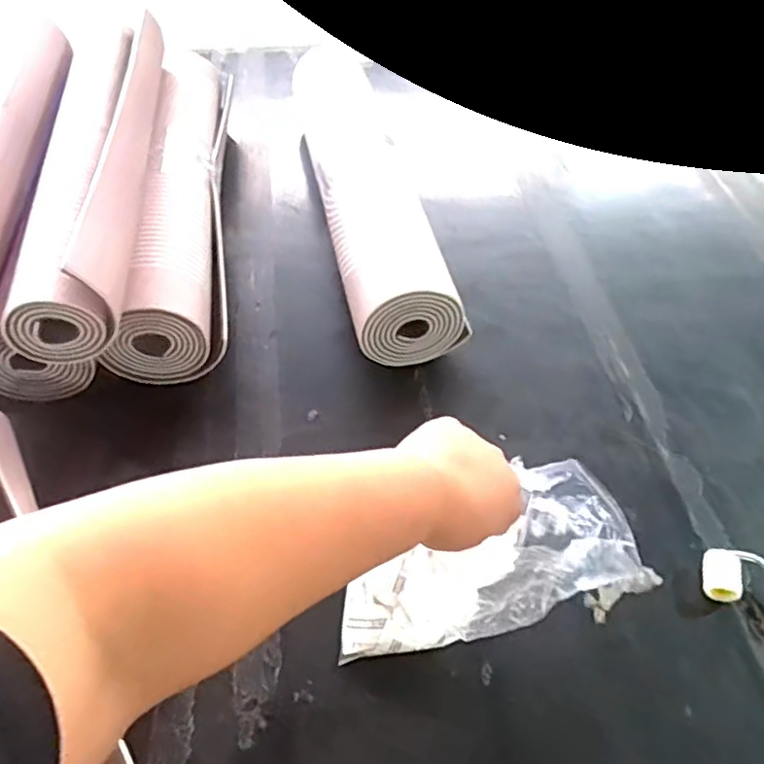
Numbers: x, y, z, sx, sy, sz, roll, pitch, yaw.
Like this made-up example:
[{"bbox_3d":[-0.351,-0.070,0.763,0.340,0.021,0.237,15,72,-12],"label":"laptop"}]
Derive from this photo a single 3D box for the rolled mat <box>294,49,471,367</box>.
[{"bbox_3d":[-0.018,-0.232,0.746,0.113,0.091,0.506,-7,51,-9],"label":"rolled mat"}]

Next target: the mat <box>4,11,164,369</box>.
[{"bbox_3d":[-0.268,-0.217,0.606,0.080,0.081,0.443,-5,51,-7],"label":"mat"}]

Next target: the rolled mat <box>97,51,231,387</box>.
[{"bbox_3d":[-0.205,-0.205,0.703,0.088,0.109,0.468,-1,51,-4],"label":"rolled mat"}]

